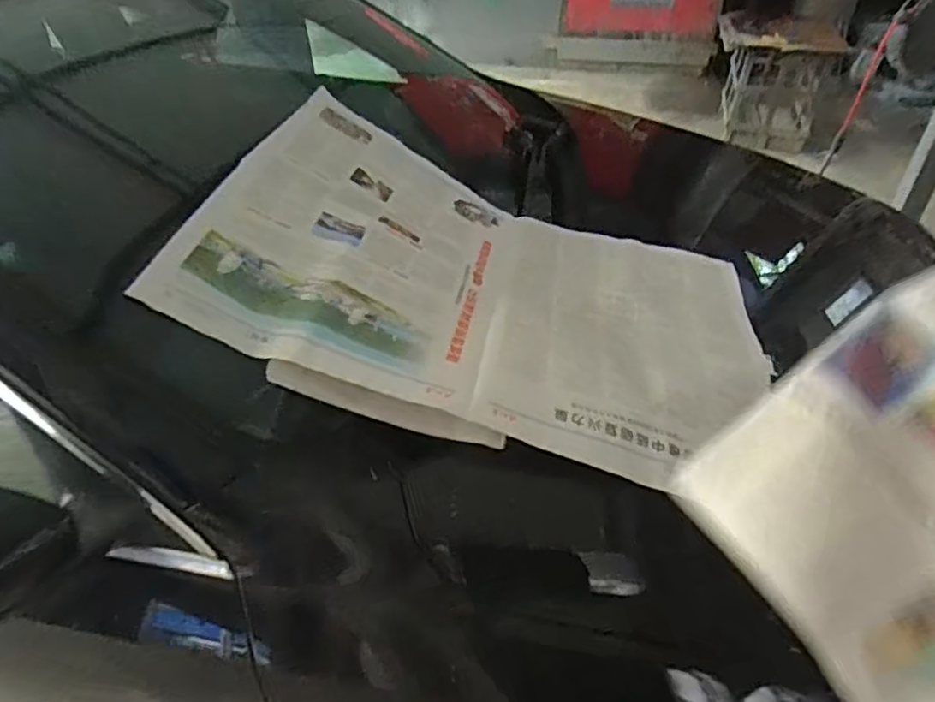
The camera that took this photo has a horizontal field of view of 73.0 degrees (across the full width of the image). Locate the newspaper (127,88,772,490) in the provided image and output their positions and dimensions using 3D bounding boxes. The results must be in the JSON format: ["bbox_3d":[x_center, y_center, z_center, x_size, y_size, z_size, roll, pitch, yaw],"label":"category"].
[{"bbox_3d":[0.049,-0.107,0.910,0.760,0.083,0.580,21,42,-3],"label":"newspaper"}]

